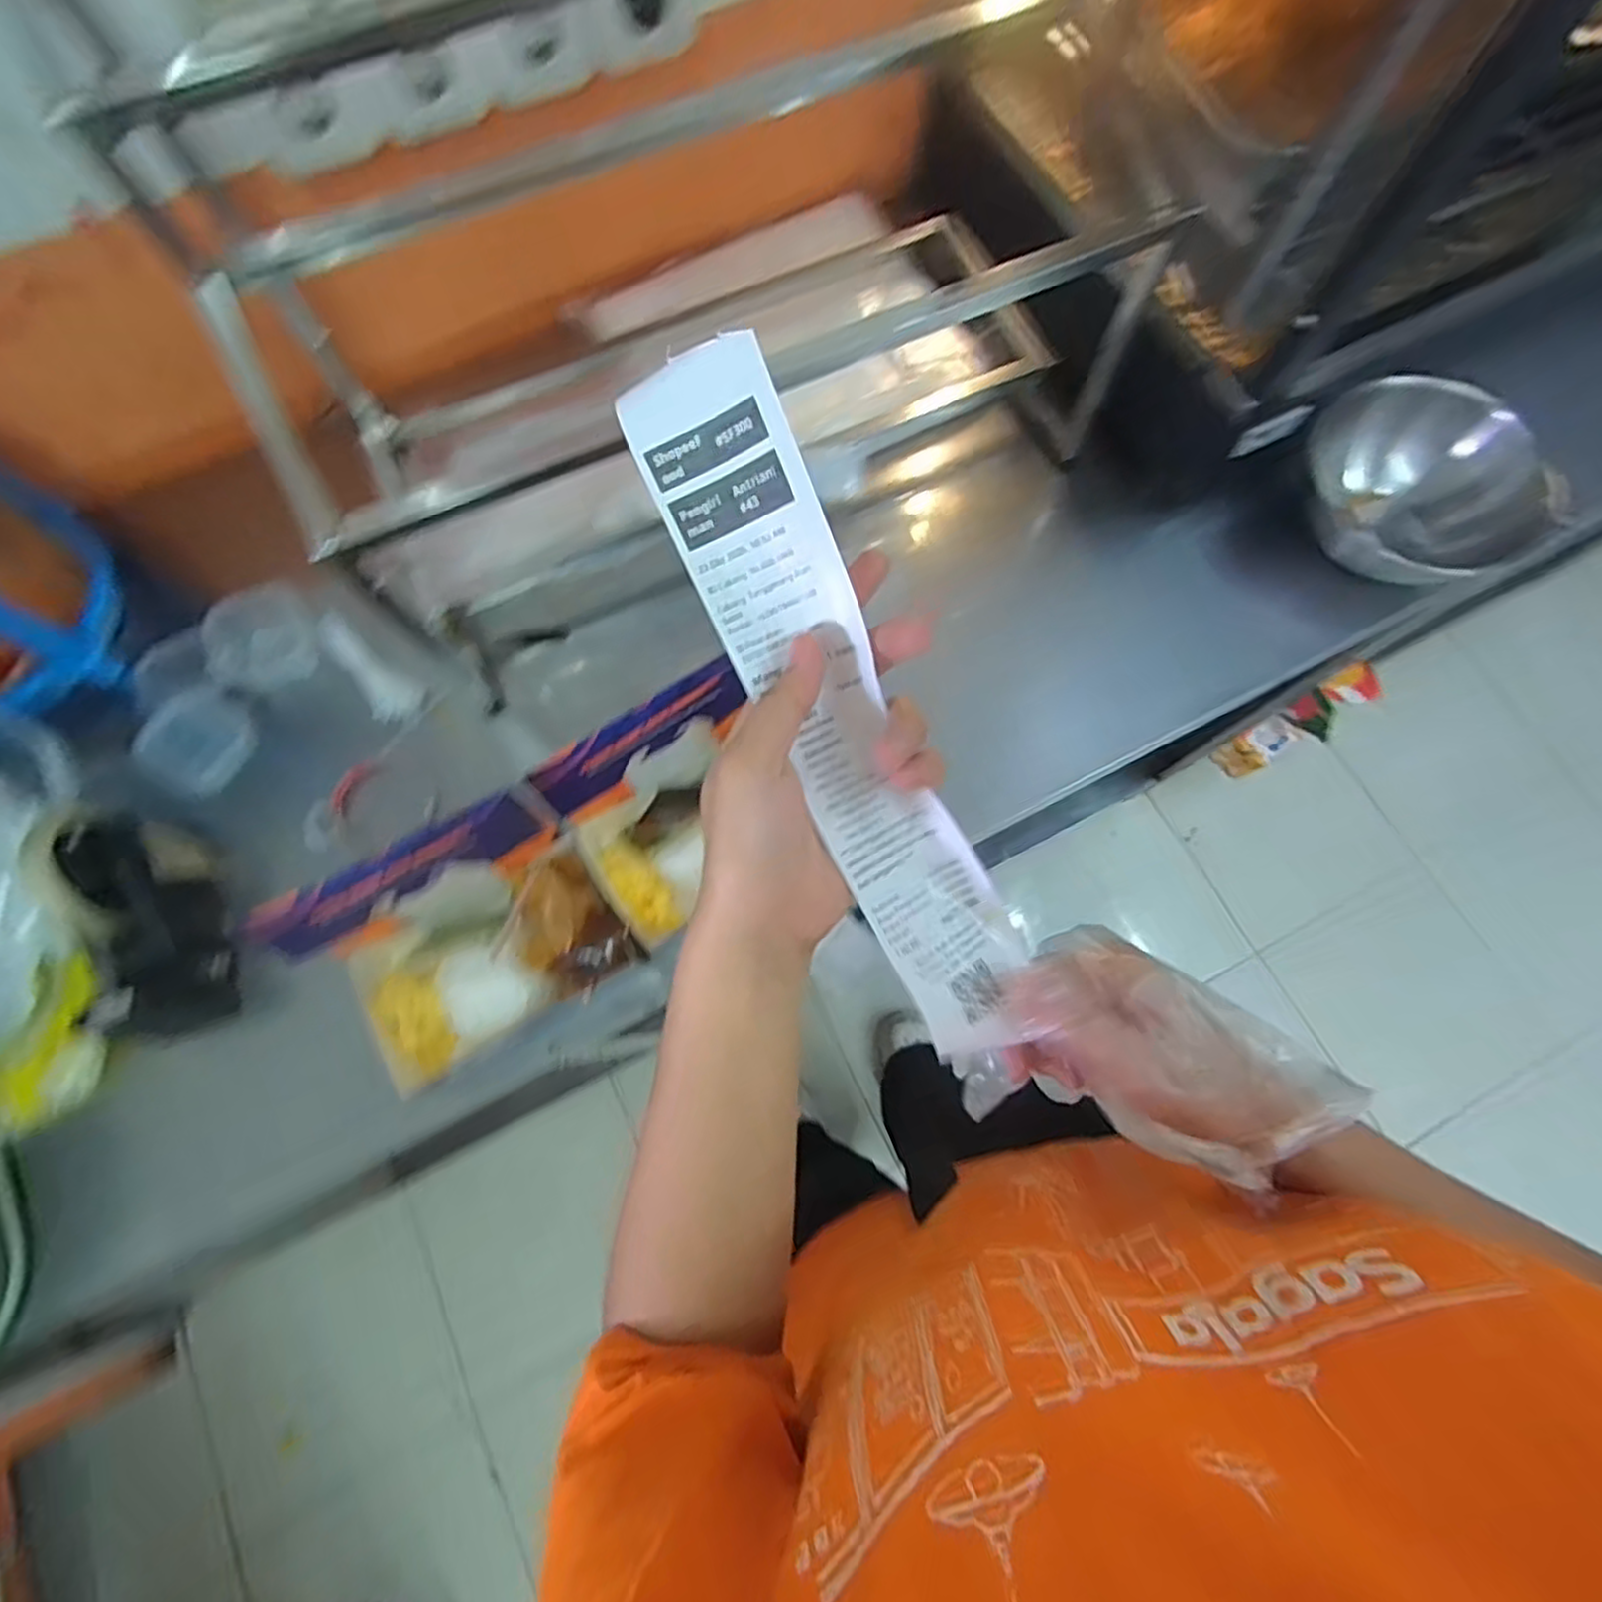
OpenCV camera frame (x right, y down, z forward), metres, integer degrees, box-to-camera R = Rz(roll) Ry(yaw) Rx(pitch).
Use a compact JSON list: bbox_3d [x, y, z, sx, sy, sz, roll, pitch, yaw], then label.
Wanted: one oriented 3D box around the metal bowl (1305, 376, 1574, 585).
[{"bbox_3d":[0.538,-0.273,0.621,0.173,0.080,0.173,0,74,0],"label":"metal bowl"}]

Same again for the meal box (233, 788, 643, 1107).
[{"bbox_3d":[-0.223,0.098,0.485,0.182,0.137,0.115,-27,76,-8],"label":"meal box"}]

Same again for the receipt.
[{"bbox_3d":[0.016,-0.031,0.277,0.053,0.025,0.272,-27,99,-8],"label":"receipt"}]

